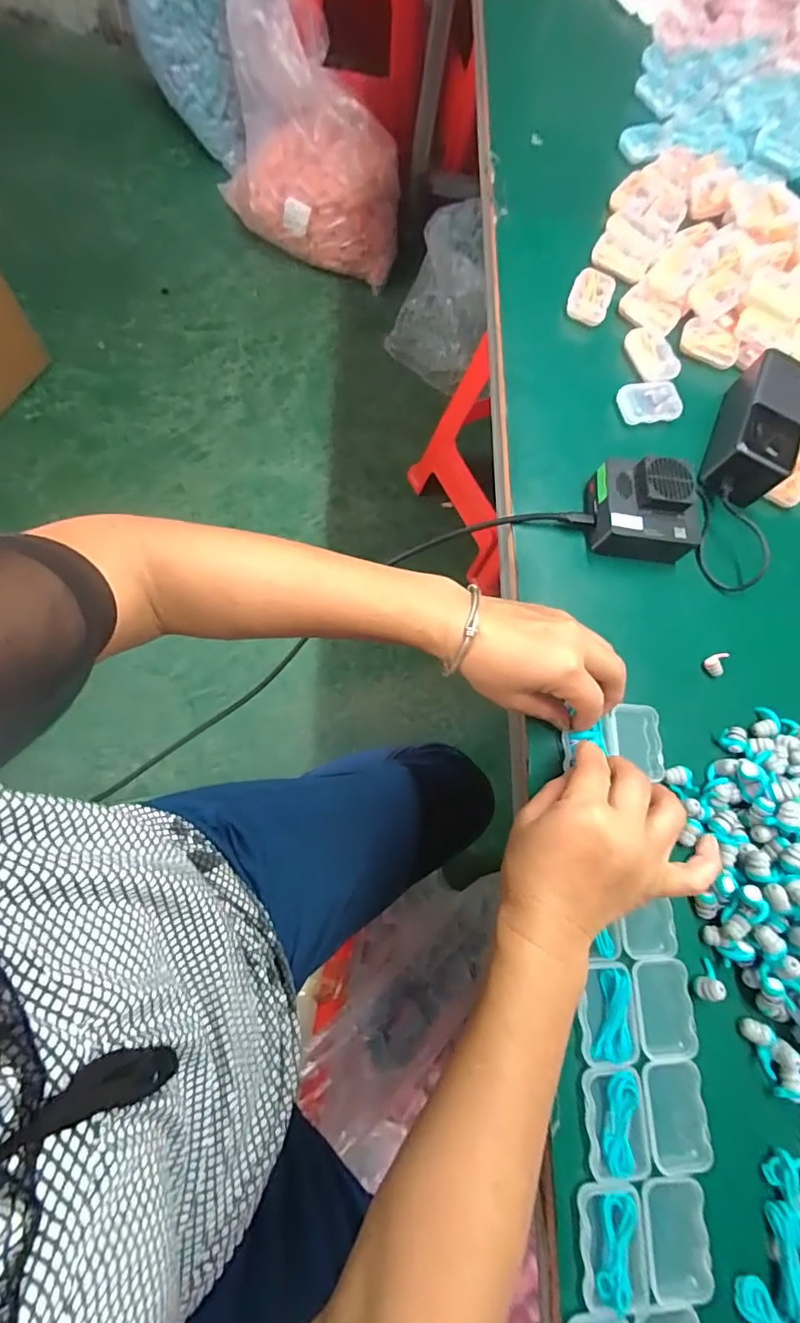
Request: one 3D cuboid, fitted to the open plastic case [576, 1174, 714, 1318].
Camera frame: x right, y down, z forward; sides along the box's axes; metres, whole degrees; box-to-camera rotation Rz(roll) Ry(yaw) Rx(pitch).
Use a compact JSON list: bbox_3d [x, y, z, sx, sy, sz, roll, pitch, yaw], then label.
[{"bbox_3d":[0.137,0.328,0.299,0.074,0.019,0.056,9,70,-16],"label":"open plastic case"}]

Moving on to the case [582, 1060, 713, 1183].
[{"bbox_3d":[0.147,0.273,0.315,0.074,0.017,0.056,4,73,-8],"label":"case"}]

